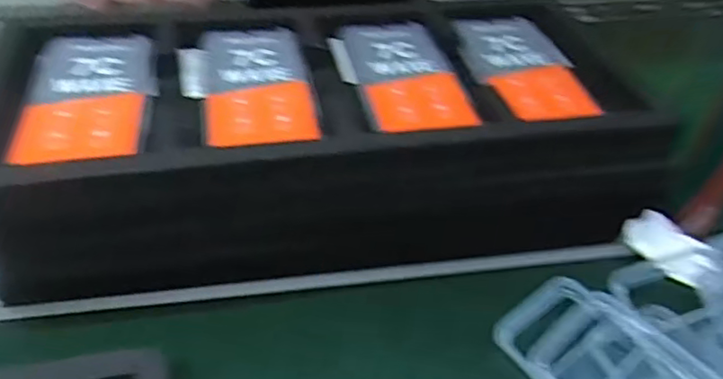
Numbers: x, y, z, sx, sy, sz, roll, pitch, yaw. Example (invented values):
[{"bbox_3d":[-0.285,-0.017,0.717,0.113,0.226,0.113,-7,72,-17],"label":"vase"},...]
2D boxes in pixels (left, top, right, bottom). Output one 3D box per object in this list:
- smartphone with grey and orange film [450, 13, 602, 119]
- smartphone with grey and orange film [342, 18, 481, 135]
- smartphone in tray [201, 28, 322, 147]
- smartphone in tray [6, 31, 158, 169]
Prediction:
[{"bbox_3d":[0.134,-0.098,0.513,0.086,0.014,0.163,-4,41,-10],"label":"smartphone with grey and orange film"},{"bbox_3d":[0.035,-0.092,0.505,0.078,0.010,0.160,-4,41,-10],"label":"smartphone with grey and orange film"},{"bbox_3d":[-0.079,-0.082,0.483,0.078,0.008,0.163,-5,41,-11],"label":"smartphone in tray"},{"bbox_3d":[-0.192,-0.066,0.453,0.082,0.012,0.160,-5,41,-12],"label":"smartphone in tray"}]

